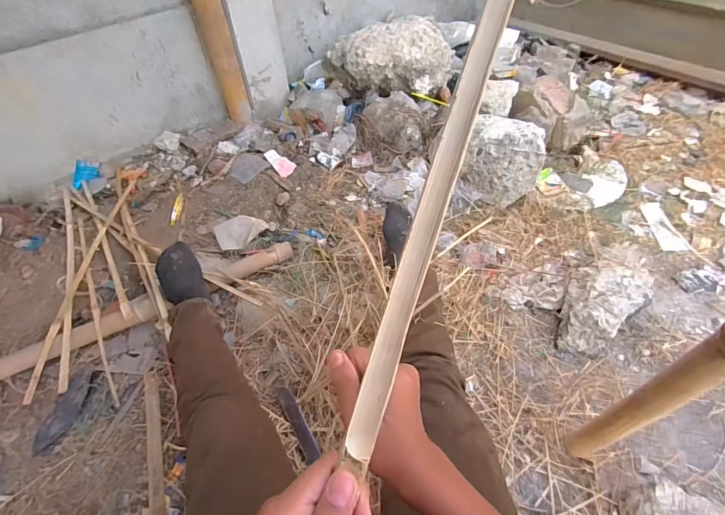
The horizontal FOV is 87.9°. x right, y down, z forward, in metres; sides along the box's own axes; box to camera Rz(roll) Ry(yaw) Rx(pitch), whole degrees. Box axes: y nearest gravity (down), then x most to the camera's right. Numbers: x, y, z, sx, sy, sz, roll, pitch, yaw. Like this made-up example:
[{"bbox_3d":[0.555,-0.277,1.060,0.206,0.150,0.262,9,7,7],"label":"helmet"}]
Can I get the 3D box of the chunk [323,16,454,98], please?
[{"bbox_3d":[0.087,-0.743,1.390,0.479,0.167,0.219,4,50,7],"label":"chunk"}]

